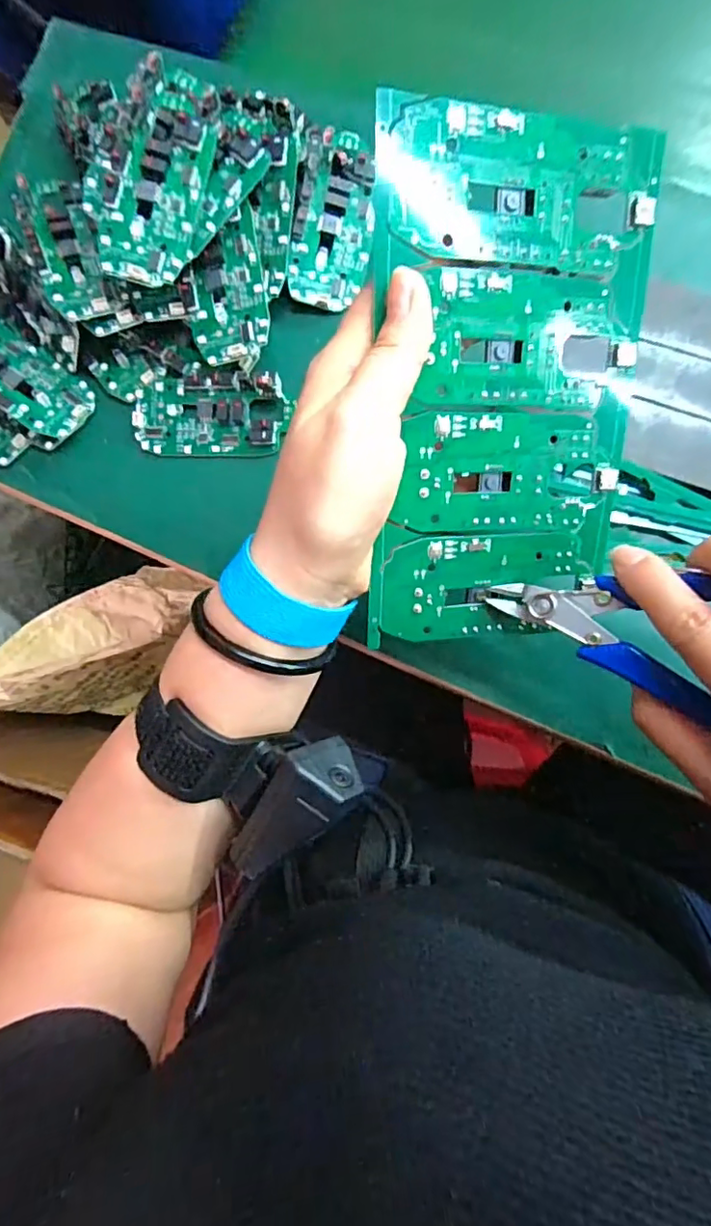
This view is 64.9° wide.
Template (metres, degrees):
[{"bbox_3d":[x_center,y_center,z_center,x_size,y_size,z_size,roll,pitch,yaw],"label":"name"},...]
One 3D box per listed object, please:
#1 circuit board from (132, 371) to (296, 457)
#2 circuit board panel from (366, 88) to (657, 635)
[{"bbox_3d":[-0.087,-0.116,0.329,0.090,0.006,0.047,2,90,10],"label":"circuit board"},{"bbox_3d":[0.059,-0.081,0.219,0.106,0.004,0.187,-4,109,-13],"label":"circuit board panel"}]

